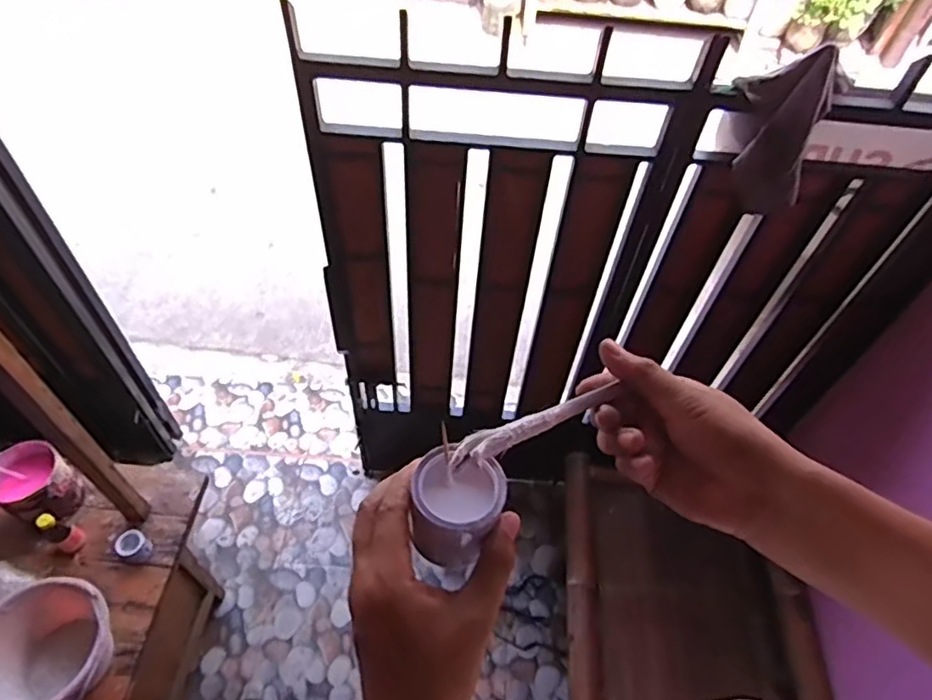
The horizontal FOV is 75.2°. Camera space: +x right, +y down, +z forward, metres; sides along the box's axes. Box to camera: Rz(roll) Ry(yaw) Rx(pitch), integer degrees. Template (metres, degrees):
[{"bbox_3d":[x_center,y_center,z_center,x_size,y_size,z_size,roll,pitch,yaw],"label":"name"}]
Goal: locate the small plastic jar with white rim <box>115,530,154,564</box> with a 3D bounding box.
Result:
[{"bbox_3d":[-0.747,0.443,1.360,0.066,0.048,0.064,2,54,-2],"label":"small plastic jar with white rim"}]

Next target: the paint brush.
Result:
[{"bbox_3d":[0.046,0.041,0.354,0.131,0.015,0.017,-18,55,-35],"label":"paint brush"}]

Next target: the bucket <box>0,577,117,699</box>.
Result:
[{"bbox_3d":[-0.802,0.575,1.167,0.233,0.142,0.229,2,54,-2],"label":"bucket"}]

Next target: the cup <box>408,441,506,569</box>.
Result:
[{"bbox_3d":[-0.006,0.099,0.375,0.051,0.052,0.053,16,54,8],"label":"cup"}]

